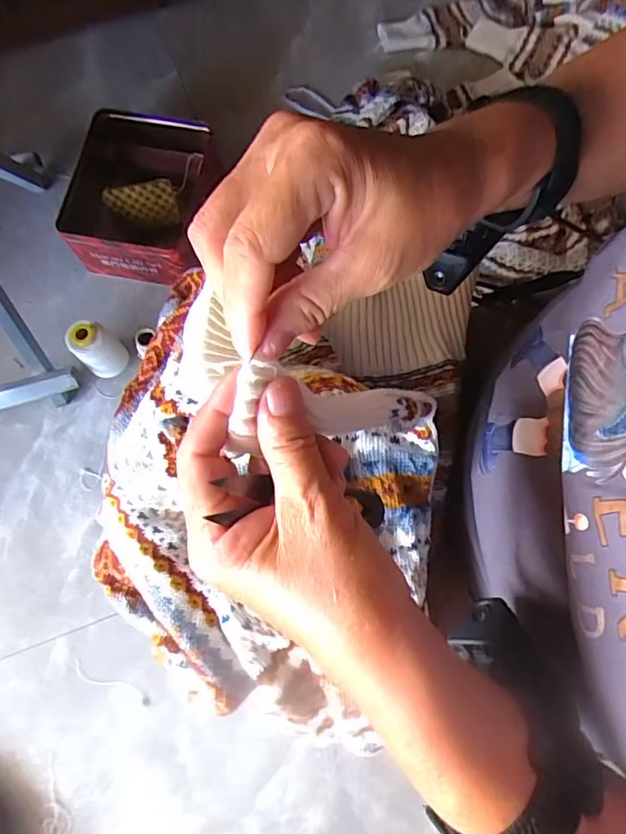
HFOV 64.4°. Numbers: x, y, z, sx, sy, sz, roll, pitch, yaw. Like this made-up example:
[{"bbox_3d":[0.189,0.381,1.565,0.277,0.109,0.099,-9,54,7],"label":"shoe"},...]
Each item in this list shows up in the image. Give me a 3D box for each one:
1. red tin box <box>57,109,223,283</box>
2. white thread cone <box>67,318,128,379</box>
[{"bbox_3d":[-0.261,-0.332,0.761,0.186,0.098,0.215,8,76,2],"label":"red tin box"},{"bbox_3d":[-0.305,-0.094,0.713,0.049,0.104,0.056,42,79,9],"label":"white thread cone"}]

